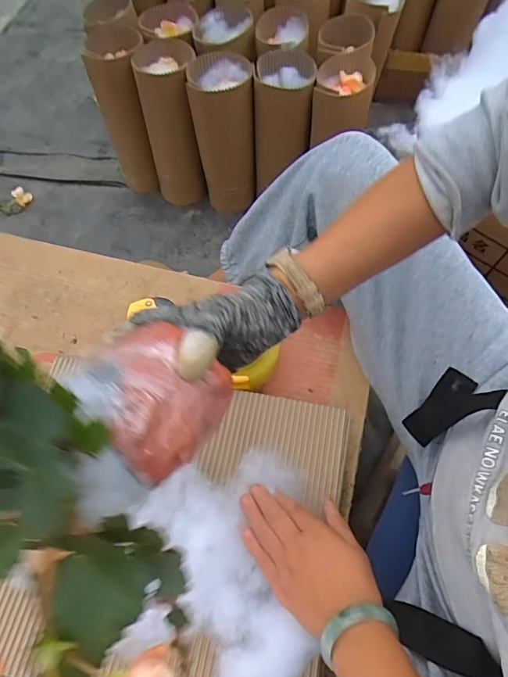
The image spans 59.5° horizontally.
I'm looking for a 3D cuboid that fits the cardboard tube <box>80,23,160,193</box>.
[{"bbox_3d":[-0.216,-0.380,0.788,0.090,0.276,0.084,-12,63,-7],"label":"cardboard tube"}]

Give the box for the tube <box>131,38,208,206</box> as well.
[{"bbox_3d":[-0.137,-0.353,0.787,0.089,0.285,0.086,1,62,0],"label":"tube"}]

